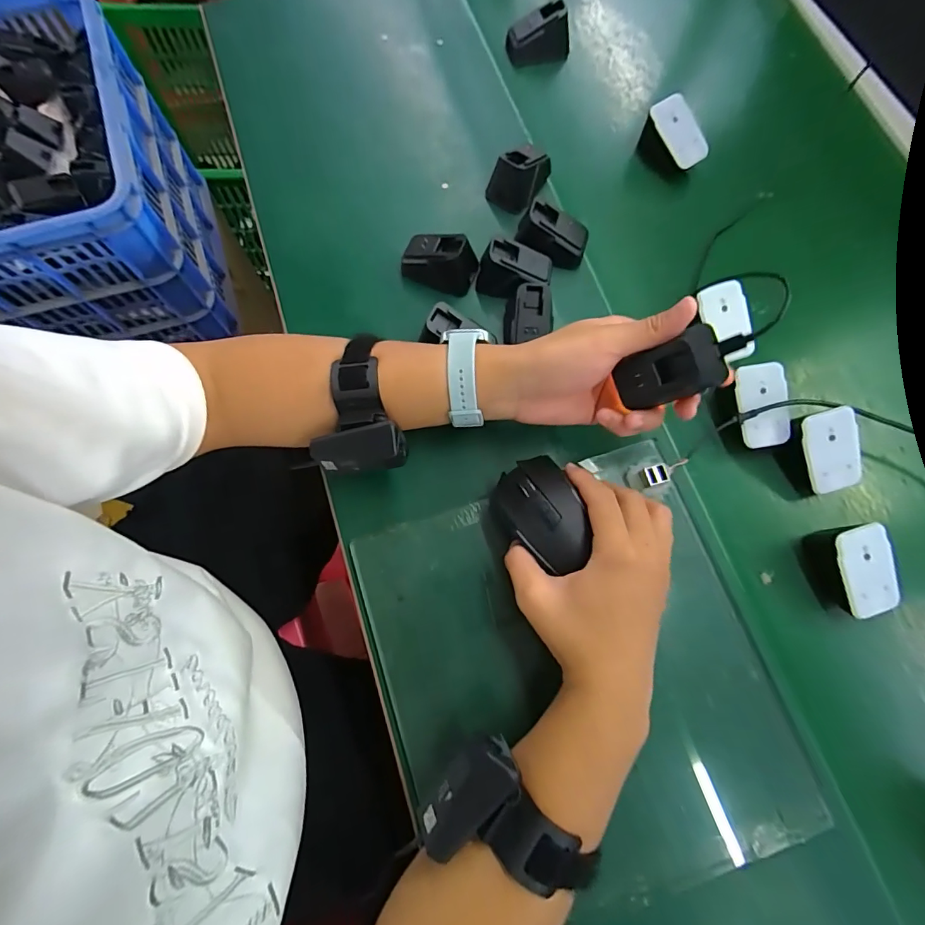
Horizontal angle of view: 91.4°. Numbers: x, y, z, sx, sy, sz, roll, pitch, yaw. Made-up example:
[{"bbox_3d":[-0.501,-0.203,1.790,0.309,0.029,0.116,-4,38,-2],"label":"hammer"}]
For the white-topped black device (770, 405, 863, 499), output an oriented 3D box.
[{"bbox_3d":[0.303,-0.007,0.380,0.045,0.049,0.063,-15,77,-5],"label":"white-topped black device"}]

